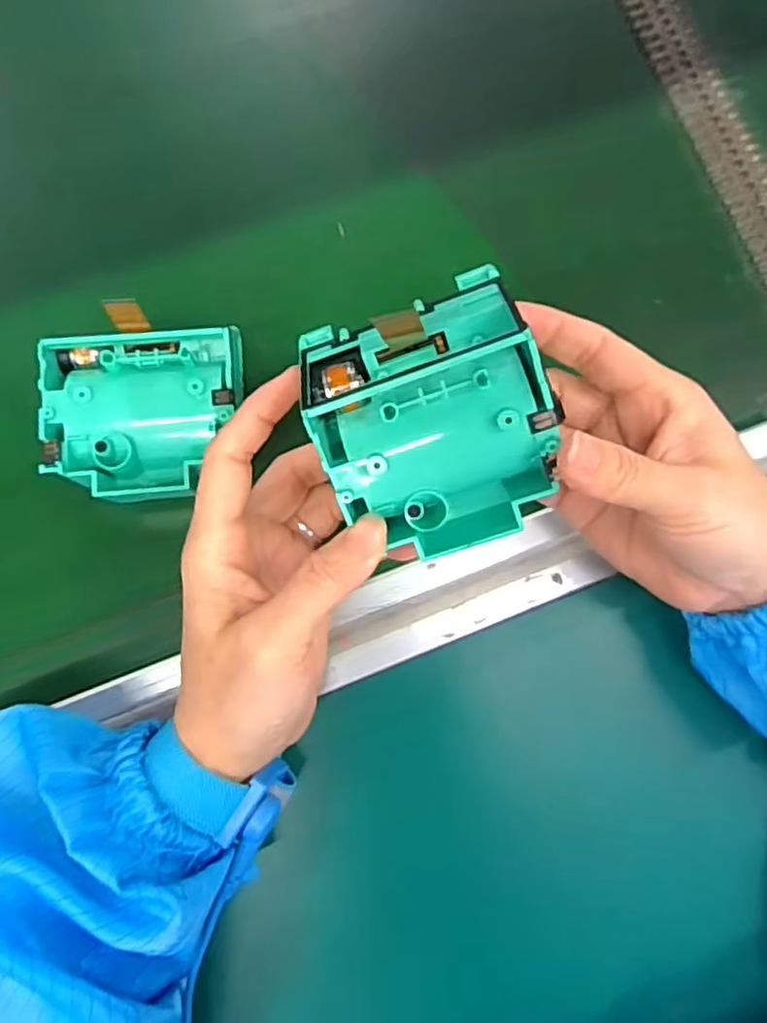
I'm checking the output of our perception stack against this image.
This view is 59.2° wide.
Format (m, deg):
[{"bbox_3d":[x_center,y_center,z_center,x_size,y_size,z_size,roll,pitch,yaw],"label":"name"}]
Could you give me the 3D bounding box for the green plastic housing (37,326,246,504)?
[{"bbox_3d":[-0.095,-0.039,0.275,0.076,0.029,0.064,-1,82,-2],"label":"green plastic housing"}]

